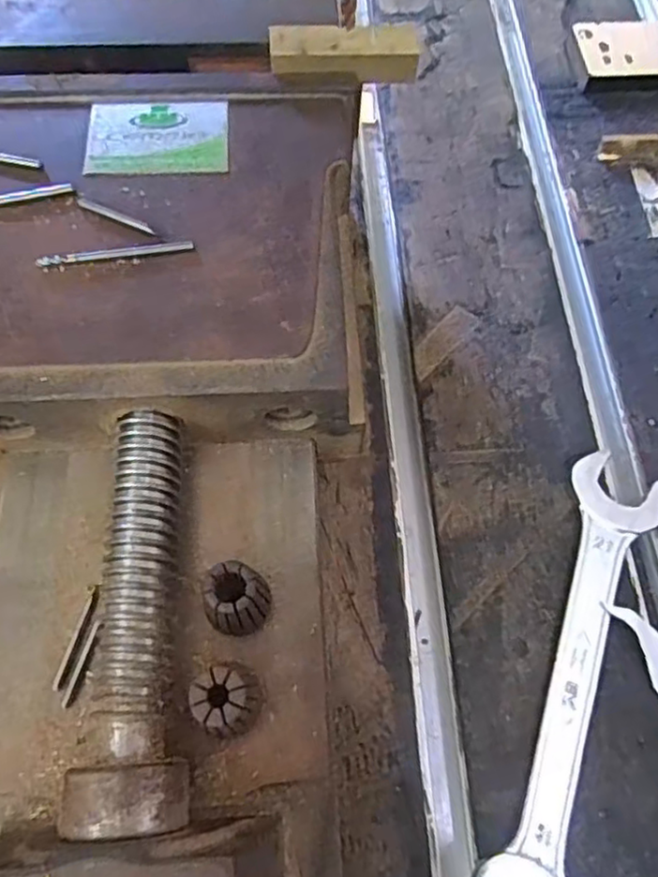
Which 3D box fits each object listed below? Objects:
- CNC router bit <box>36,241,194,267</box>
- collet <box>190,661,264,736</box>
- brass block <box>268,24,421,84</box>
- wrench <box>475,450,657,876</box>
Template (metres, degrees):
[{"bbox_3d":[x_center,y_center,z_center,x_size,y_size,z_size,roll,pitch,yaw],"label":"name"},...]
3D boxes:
[{"bbox_3d":[-0.069,-0.061,0.208,0.049,0.004,0.004,-10,67,-5],"label":"CNC router bit"},{"bbox_3d":[-0.027,0.073,0.179,0.016,0.032,0.016,-15,67,-8],"label":"collet"},{"bbox_3d":[0.006,-0.144,0.242,0.055,0.013,0.015,0,67,-1],"label":"brass block"},{"bbox_3d":[0.097,0.096,0.256,0.037,0.007,0.184,21,67,8],"label":"wrench"}]

